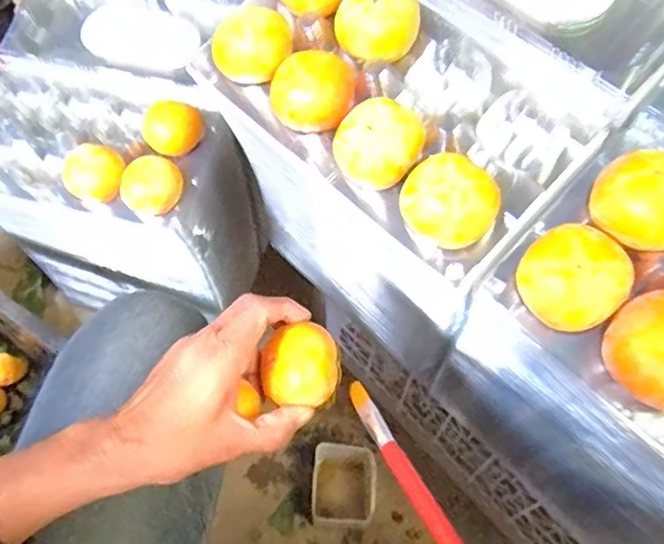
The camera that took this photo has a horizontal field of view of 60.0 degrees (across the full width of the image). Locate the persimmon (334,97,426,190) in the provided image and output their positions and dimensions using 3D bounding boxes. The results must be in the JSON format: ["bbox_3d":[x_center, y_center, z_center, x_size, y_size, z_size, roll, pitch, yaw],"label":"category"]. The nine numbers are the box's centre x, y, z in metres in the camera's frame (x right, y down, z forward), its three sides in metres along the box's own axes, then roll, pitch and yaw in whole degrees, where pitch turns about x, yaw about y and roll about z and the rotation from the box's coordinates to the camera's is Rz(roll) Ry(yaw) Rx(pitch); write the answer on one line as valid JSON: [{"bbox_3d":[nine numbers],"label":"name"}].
[{"bbox_3d":[0.027,-0.079,0.356,0.051,0.036,0.043,30,61,16],"label":"persimmon"}]

